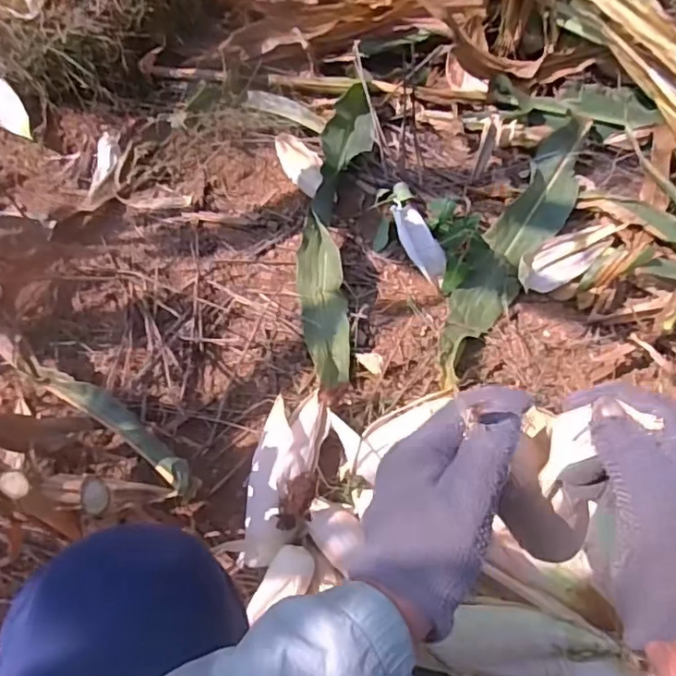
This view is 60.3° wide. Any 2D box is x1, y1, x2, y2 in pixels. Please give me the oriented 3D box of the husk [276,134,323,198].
[{"bbox_3d":[-0.069,-0.314,1.045,0.054,0.056,0.172,-19,58,-14],"label":"husk"}]

